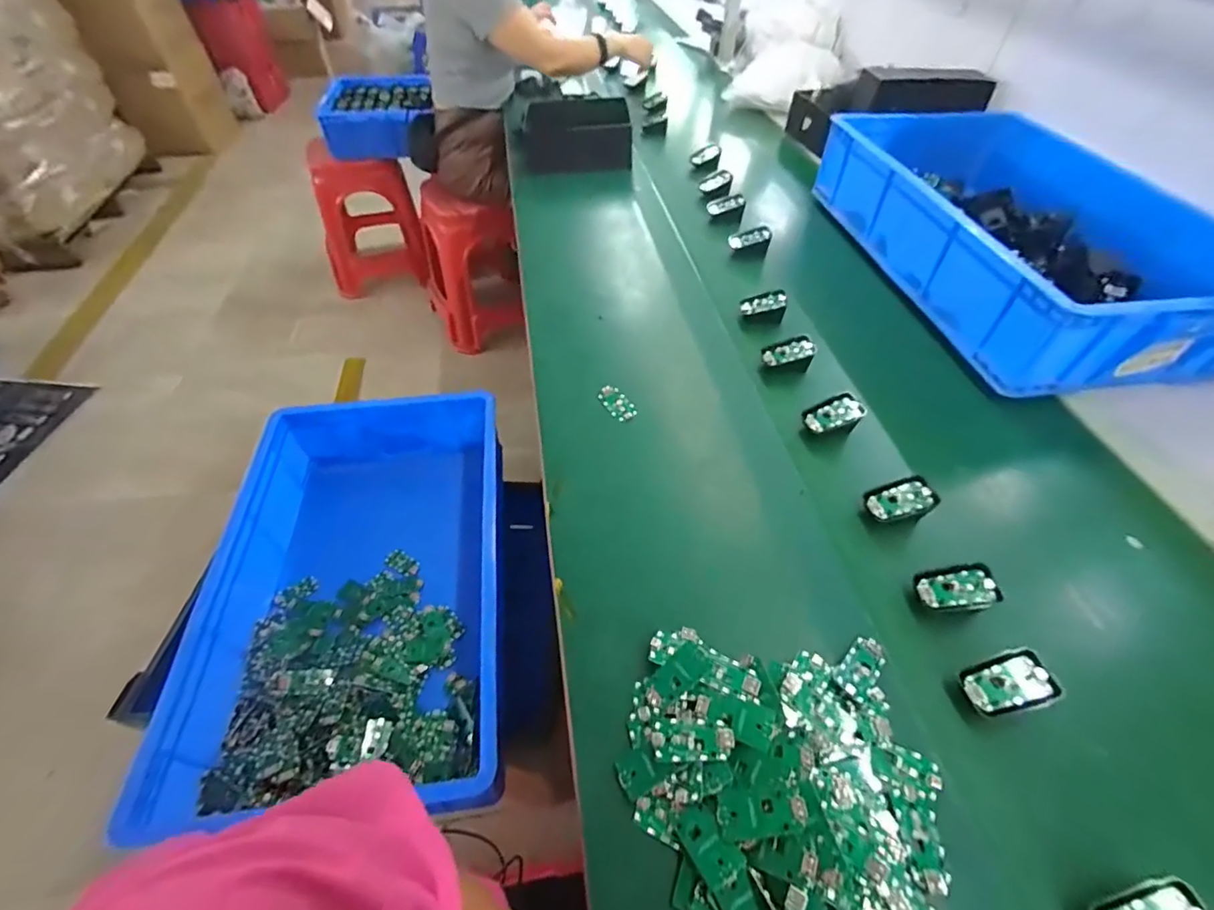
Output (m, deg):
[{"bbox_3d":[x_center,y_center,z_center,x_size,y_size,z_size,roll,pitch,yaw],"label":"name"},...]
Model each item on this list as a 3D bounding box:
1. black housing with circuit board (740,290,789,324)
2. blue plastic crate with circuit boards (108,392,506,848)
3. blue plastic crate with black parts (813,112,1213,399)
[{"bbox_3d":[0.240,-0.226,0.818,0.064,0.049,0.031,4,50,3],"label":"black housing with circuit board"},{"bbox_3d":[-0.358,0.183,0.832,0.381,0.183,0.626,-6,51,-5],"label":"blue plastic crate with circuit boards"},{"bbox_3d":[0.686,-0.372,0.864,0.448,0.131,0.625,-6,51,-5],"label":"blue plastic crate with black parts"}]

